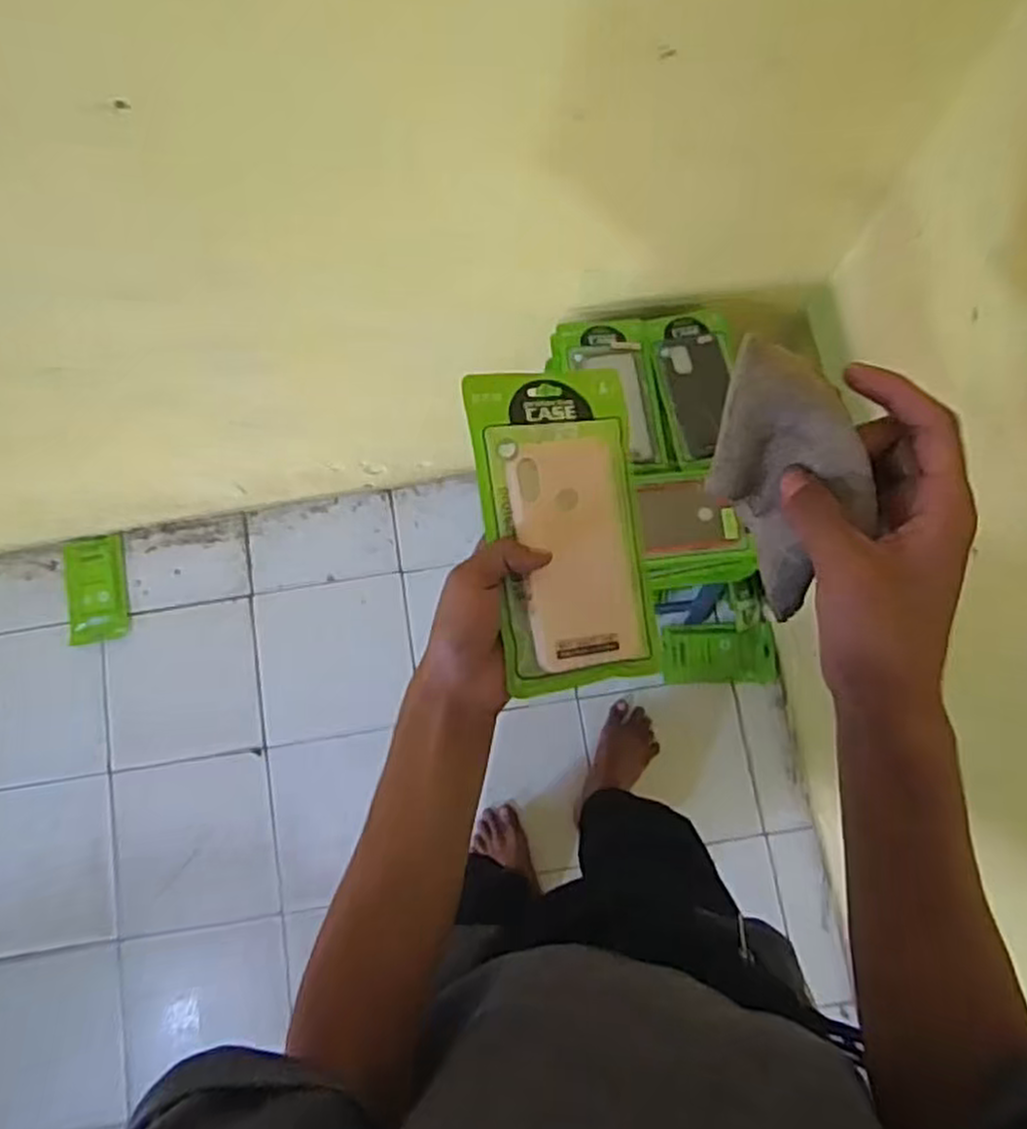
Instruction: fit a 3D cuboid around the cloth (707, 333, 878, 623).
[{"bbox_3d":[0.132,-0.043,0.379,0.059,0.066,0.124,-17,81,-1],"label":"cloth"}]

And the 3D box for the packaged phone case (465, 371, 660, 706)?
[{"bbox_3d":[0.035,-0.025,0.514,0.110,0.014,0.211,-6,87,-17],"label":"packaged phone case"}]

